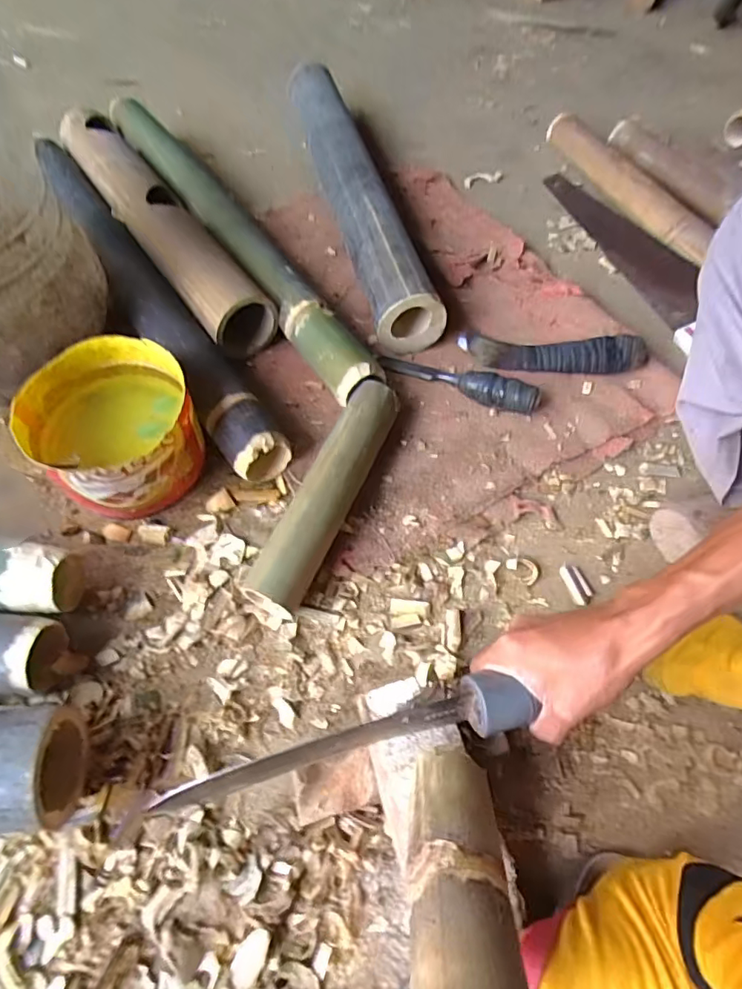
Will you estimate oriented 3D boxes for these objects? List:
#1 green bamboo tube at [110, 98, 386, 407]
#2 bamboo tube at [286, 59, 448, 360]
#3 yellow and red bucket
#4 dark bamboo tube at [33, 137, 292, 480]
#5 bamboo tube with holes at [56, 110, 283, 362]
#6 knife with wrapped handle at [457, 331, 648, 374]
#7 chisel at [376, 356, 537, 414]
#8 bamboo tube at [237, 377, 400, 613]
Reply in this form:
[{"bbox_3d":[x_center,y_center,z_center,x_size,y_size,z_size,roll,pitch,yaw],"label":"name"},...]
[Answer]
[{"bbox_3d":[-0.188,-0.345,0.706,0.054,0.061,0.638,-30,66,-20],"label":"green bamboo tube"},{"bbox_3d":[-0.025,-0.446,0.763,0.085,0.085,0.602,-12,62,-10],"label":"bamboo tube"},{"bbox_3d":[-0.251,-0.064,0.532,0.148,0.094,0.155,2,61,-3],"label":"yellow and red bucket"},{"bbox_3d":[-0.286,-0.255,0.648,0.073,0.068,0.622,-31,67,-20],"label":"dark bamboo tube"},{"bbox_3d":[-0.283,-0.365,0.702,0.081,0.073,0.499,-31,67,-19],"label":"bamboo tube with holes"},{"bbox_3d":[0.217,-0.172,0.652,0.214,0.033,0.044,5,60,13],"label":"knife with wrapped handle"},{"bbox_3d":[0.100,-0.137,0.617,0.192,0.038,0.028,25,62,10],"label":"chisel"},{"bbox_3d":[-0.043,-0.004,0.529,0.064,0.057,0.254,22,62,8],"label":"bamboo tube"}]

